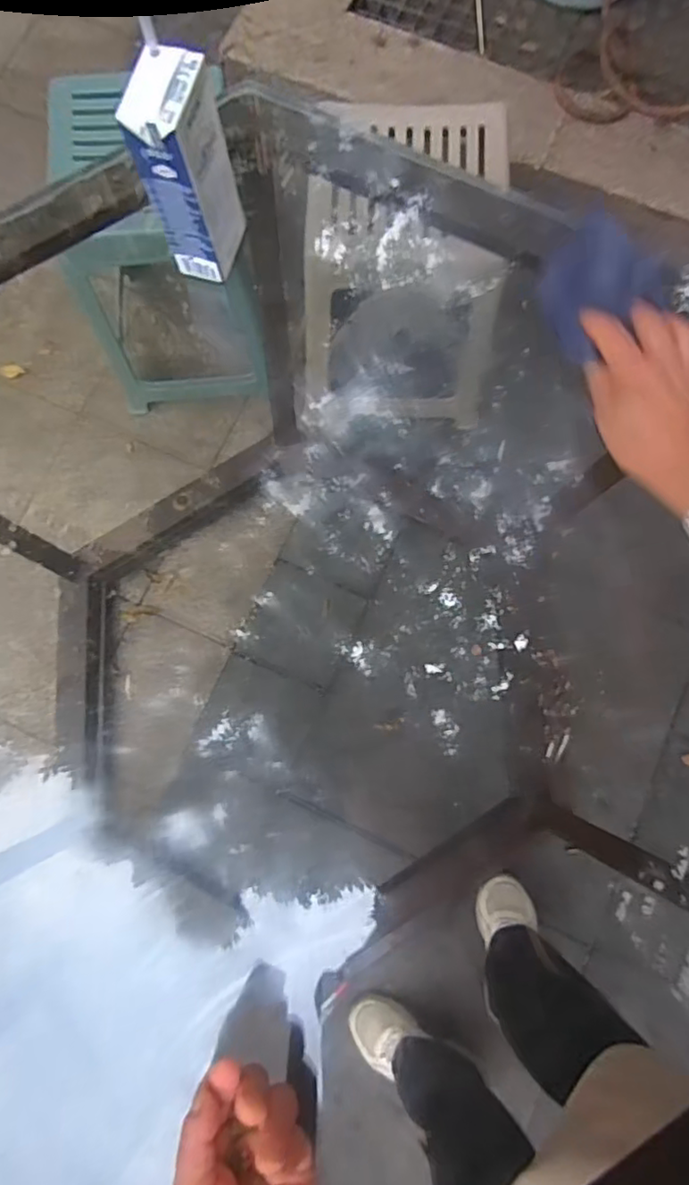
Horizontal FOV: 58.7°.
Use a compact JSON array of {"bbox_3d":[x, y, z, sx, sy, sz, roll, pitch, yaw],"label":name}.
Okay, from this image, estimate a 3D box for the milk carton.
[{"bbox_3d":[-0.106,-0.285,0.422,0.042,0.131,0.059,22,81,4],"label":"milk carton"}]

